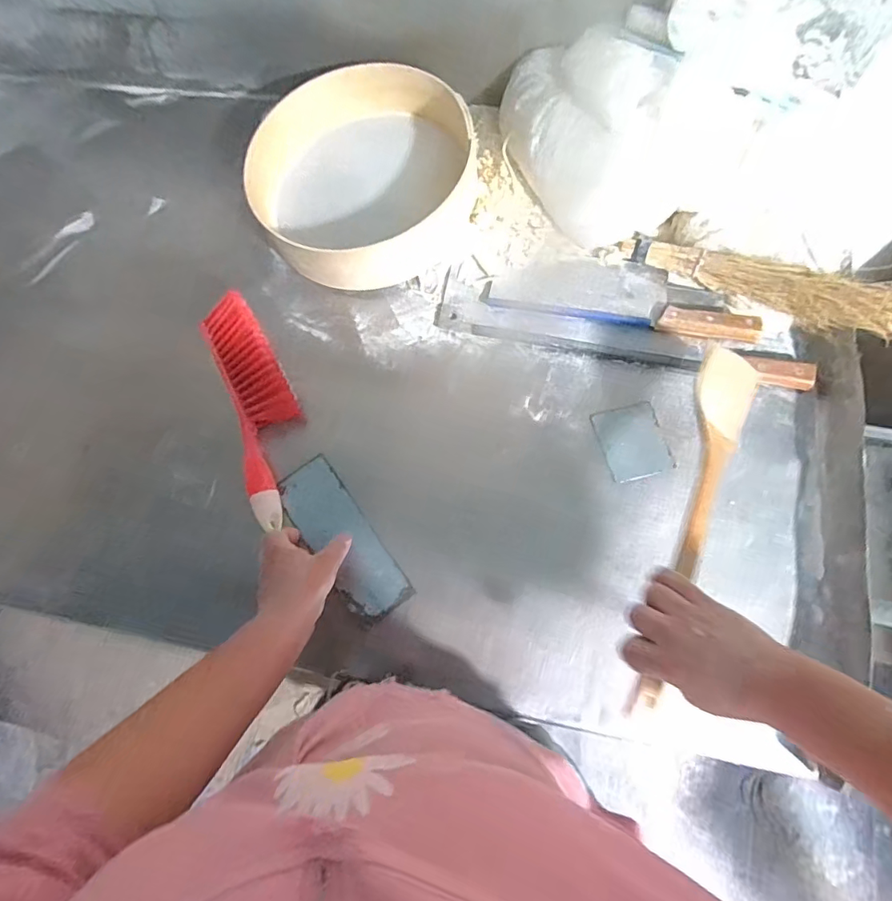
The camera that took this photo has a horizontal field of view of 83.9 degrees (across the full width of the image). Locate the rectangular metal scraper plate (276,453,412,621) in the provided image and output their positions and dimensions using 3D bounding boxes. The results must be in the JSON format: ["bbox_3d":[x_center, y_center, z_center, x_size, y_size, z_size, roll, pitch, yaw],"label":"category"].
[{"bbox_3d":[-0.118,0.100,0.562,0.069,0.009,0.194,-36,76,-6],"label":"rectangular metal scraper plate"}]

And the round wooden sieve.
[{"bbox_3d":[-0.108,-0.378,0.676,0.293,0.074,0.317,-1,75,3],"label":"round wooden sieve"}]

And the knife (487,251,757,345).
[{"bbox_3d":[0.220,-0.200,0.628,0.330,0.033,0.095,12,76,6],"label":"knife"}]

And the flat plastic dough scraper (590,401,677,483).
[{"bbox_3d":[0.221,-0.011,0.585,0.073,0.004,0.088,-16,75,-1],"label":"flat plastic dough scraper"}]

